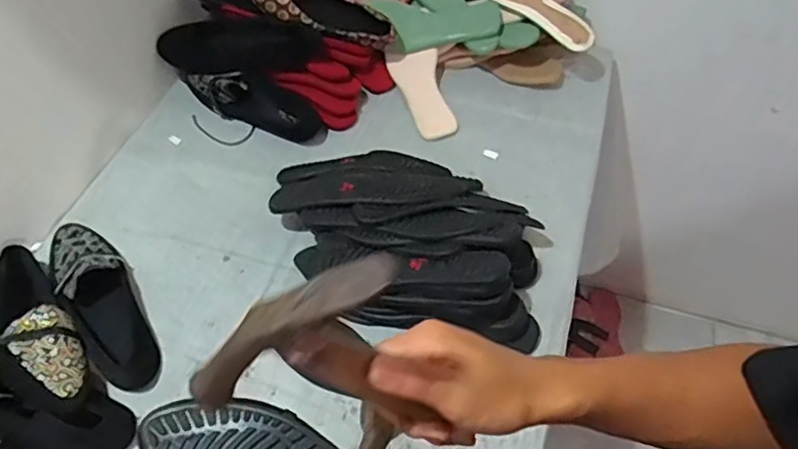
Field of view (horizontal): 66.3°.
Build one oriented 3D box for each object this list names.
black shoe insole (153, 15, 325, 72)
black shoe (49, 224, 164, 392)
[{"bbox_3d":[-0.241,-0.272,0.936,0.246,0.079,0.019,-1,11,3],"label":"black shoe insole"},{"bbox_3d":[-0.355,0.087,0.732,0.078,0.055,0.243,-34,59,-22],"label":"black shoe"}]

